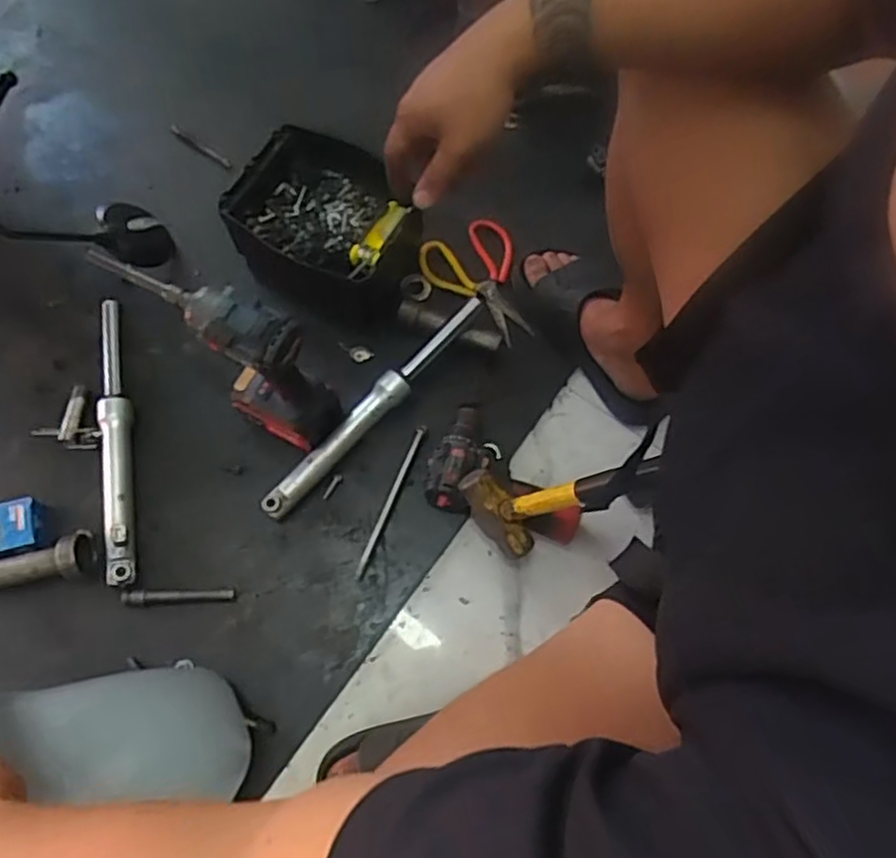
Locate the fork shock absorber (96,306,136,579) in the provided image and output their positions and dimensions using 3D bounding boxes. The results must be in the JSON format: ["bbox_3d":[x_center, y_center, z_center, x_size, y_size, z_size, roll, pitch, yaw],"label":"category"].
[{"bbox_3d":[-0.430,0.009,0.909,0.042,0.035,0.378,-9,72,-4],"label":"fork shock absorber"}]

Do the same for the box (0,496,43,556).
[{"bbox_3d":[-0.538,0.122,0.869,0.067,0.035,0.064,-13,72,-5],"label":"box"}]

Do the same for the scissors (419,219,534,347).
[{"bbox_3d":[0.056,-0.210,1.014,0.137,0.020,0.203,-24,73,-10],"label":"scissors"}]

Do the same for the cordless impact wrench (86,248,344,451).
[{"bbox_3d":[-0.261,-0.100,0.832,0.252,0.264,0.084,34,73,10],"label":"cordless impact wrench"}]

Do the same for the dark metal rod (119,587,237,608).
[{"bbox_3d":[-0.328,0.203,0.853,0.132,0.013,0.020,-4,72,-2],"label":"dark metal rod"}]

